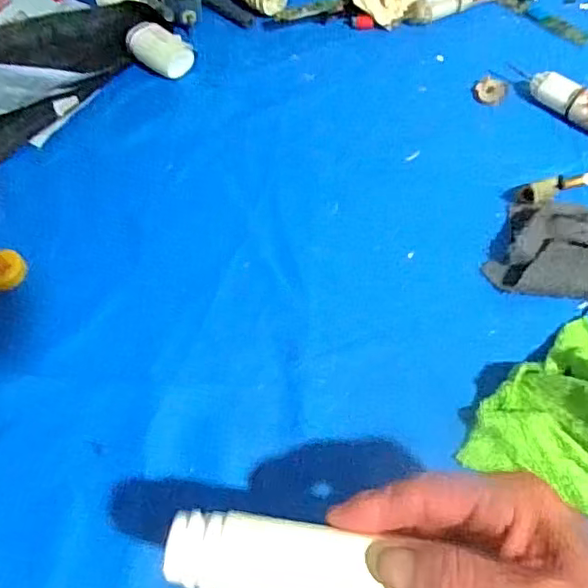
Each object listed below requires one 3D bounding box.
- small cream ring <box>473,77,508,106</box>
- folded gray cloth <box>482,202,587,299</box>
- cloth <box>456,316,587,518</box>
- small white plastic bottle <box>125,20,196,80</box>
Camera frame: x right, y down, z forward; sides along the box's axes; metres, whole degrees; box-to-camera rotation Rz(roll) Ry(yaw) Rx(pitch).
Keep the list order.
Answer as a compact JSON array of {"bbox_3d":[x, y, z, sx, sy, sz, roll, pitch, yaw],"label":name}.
[{"bbox_3d":[0.161,-0.167,0.485,0.027,0.004,0.027,-1,60,2],"label":"small cream ring"},{"bbox_3d":[0.192,-0.032,0.392,0.113,0.028,0.072,6,61,6],"label":"folded gray cloth"},{"bbox_3d":[0.171,0.062,0.328,0.114,0.046,0.109,23,64,15],"label":"cloth"},{"bbox_3d":[-0.116,-0.213,0.517,0.052,0.026,0.037,29,66,18],"label":"small white plastic bottle"}]

